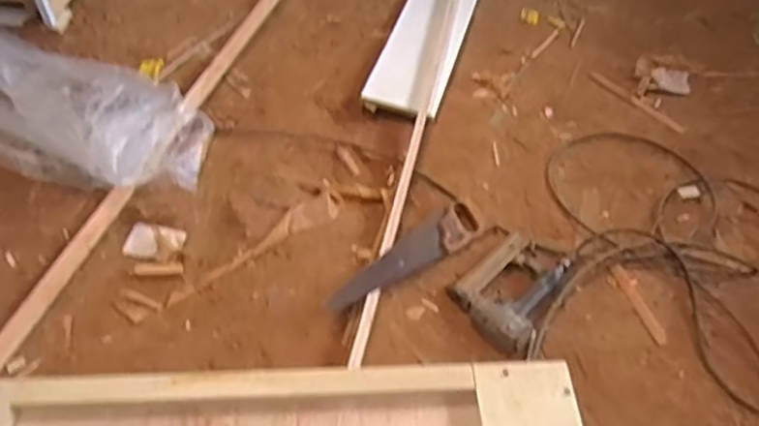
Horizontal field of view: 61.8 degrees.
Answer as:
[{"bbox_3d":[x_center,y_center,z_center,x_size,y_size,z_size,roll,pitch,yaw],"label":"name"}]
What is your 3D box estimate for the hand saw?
[{"bbox_3d":[0.058,0.082,1.186,0.372,0.034,0.085,-34,61,-27],"label":"hand saw"}]

